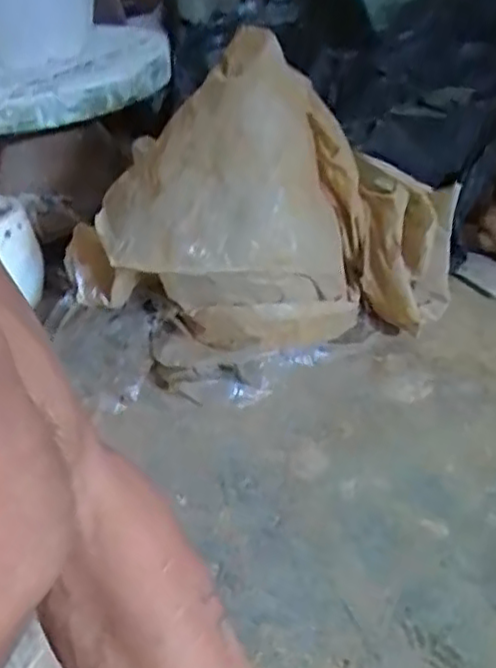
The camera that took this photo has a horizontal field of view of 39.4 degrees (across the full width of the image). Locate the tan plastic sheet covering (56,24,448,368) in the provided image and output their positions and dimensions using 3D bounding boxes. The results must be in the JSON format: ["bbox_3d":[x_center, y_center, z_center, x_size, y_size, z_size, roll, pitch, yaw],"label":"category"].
[{"bbox_3d":[0.029,-0.140,0.809,0.435,0.303,0.180,-15,35,-13],"label":"tan plastic sheet covering"}]

